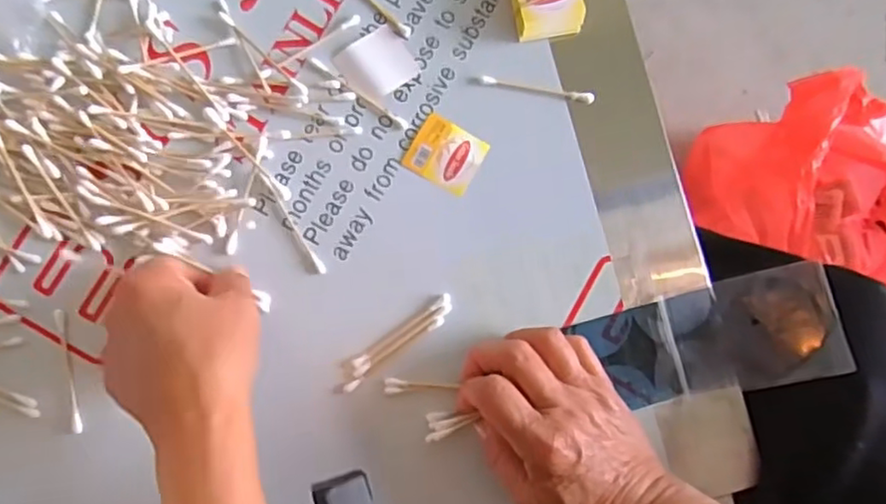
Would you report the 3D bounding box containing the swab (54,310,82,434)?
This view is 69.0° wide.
[{"bbox_3d":[-0.224,0.071,0.386,0.006,0.004,0.074,-12,86,-4],"label":"swab"}]

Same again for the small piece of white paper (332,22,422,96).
[{"bbox_3d":[-0.041,-0.121,0.409,0.044,0.004,0.039,-35,88,-5],"label":"small piece of white paper"}]

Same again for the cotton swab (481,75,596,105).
[{"bbox_3d":[0.061,-0.104,0.412,0.073,0.006,0.007,10,85,-3],"label":"cotton swab"}]

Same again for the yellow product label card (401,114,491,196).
[{"bbox_3d":[0.002,-0.061,0.406,0.043,0.004,0.037,29,84,-1],"label":"yellow product label card"}]

